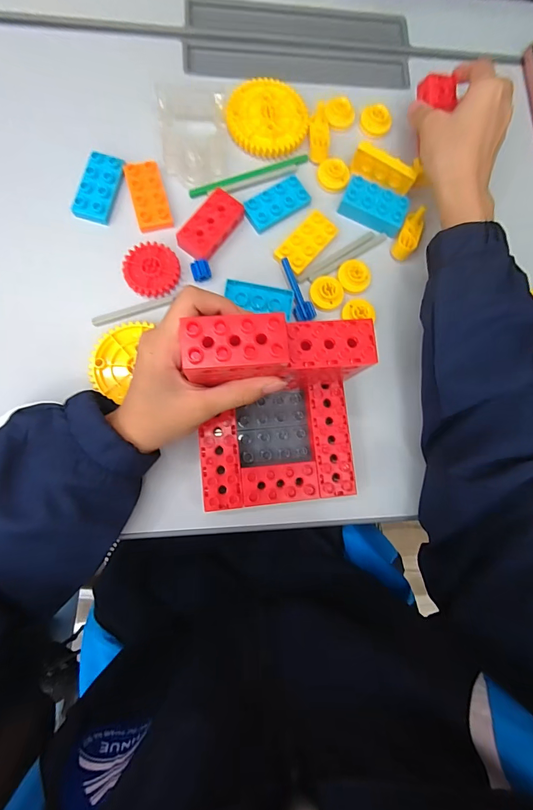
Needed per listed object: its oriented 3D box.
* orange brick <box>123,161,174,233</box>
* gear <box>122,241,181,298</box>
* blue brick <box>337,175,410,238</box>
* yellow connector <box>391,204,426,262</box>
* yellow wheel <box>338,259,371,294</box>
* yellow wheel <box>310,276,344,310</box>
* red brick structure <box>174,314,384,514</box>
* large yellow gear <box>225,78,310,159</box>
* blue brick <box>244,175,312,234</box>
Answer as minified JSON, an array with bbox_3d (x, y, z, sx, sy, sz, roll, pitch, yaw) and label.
[{"bbox_3d":[-0.107,-0.192,0.342,0.031,0.011,0.062,-17,86,-8],"label":"orange brick"},{"bbox_3d":[-0.103,-0.122,0.336,0.048,0.008,0.049,1,83,-6],"label":"gear"},{"bbox_3d":[0.105,-0.194,0.366,0.063,0.023,0.033,24,81,-3],"label":"blue brick"},{"bbox_3d":[0.141,-0.168,0.367,0.019,0.020,0.048,25,81,-3],"label":"yellow connector"},{"bbox_3d":[0.085,-0.123,0.358,0.030,0.012,0.028,1,83,-6],"label":"yellow wheel"},{"bbox_3d":[0.058,-0.110,0.355,0.031,0.014,0.035,8,83,-6],"label":"yellow wheel"},{"bbox_3d":[0.012,0.013,0.273,0.122,0.115,0.123,-4,84,-7],"label":"red brick structure"},{"bbox_3d":[0.002,-0.284,0.368,0.077,0.008,0.077,4,83,-6],"label":"large yellow gear"},{"bbox_3d":[0.010,-0.195,0.363,0.065,0.009,0.032,-34,88,-9],"label":"blue brick"}]

